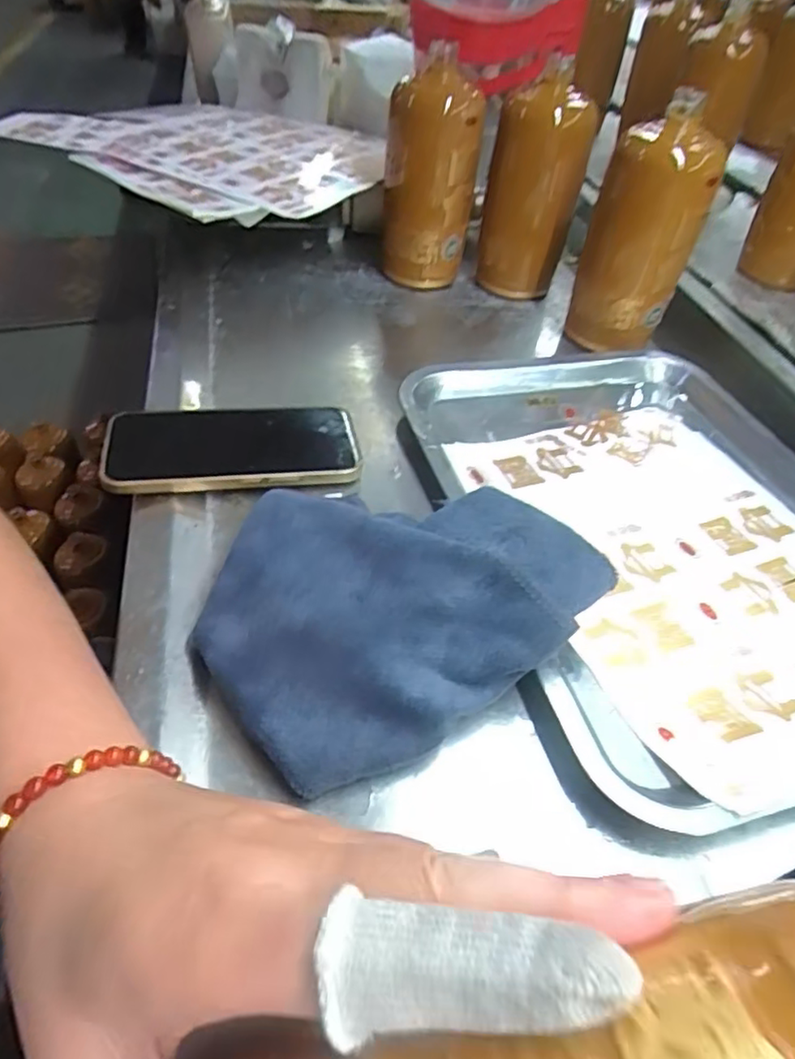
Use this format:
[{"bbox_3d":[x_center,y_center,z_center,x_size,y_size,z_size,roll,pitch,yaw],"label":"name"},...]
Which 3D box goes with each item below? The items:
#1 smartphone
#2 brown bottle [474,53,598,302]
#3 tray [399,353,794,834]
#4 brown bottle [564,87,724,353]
[{"bbox_3d":[-0.104,-0.054,0.412,0.155,0.013,0.078,-1,44,-10],"label":"smartphone"},{"bbox_3d":[0.128,-0.324,0.601,0.088,0.177,0.095,13,45,7],"label":"brown bottle"},{"bbox_3d":[0.167,-0.007,0.404,0.258,0.024,0.351,-9,47,-15],"label":"tray"},{"bbox_3d":[0.205,-0.247,0.531,0.083,0.176,0.095,14,45,8],"label":"brown bottle"}]

